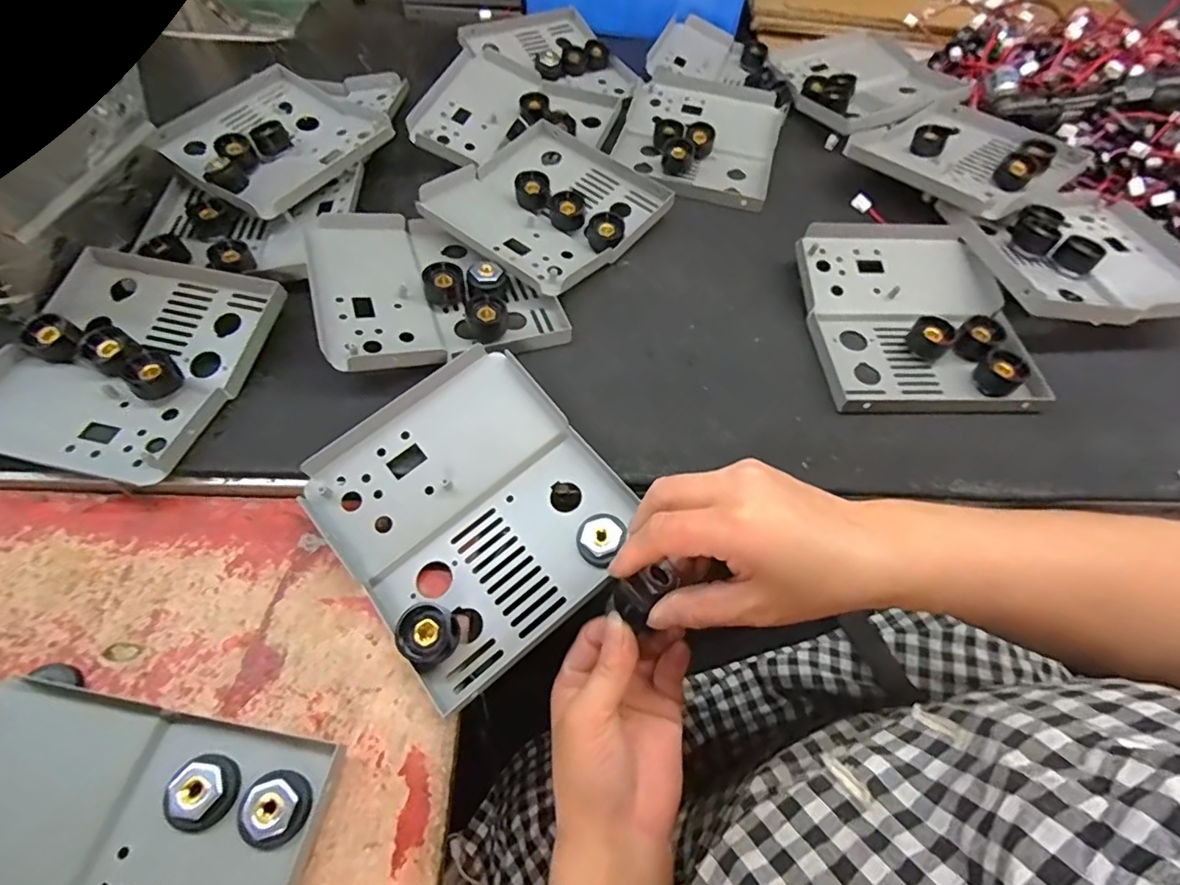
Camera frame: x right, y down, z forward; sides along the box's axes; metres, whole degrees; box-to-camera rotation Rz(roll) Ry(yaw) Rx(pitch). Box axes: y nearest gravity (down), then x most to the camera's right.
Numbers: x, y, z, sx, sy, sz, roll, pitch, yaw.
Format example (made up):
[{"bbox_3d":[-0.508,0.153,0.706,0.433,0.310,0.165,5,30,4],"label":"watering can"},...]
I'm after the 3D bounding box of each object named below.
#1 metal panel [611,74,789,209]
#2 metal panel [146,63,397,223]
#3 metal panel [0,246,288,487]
[{"bbox_3d":[0.112,-0.317,0.589,0.162,0.026,0.188,19,57,4],"label":"metal panel"},{"bbox_3d":[-0.297,-0.285,0.537,0.186,0.031,0.169,30,63,15],"label":"metal panel"},{"bbox_3d":[-0.321,-0.060,0.392,0.162,0.027,0.169,12,59,5],"label":"metal panel"}]

